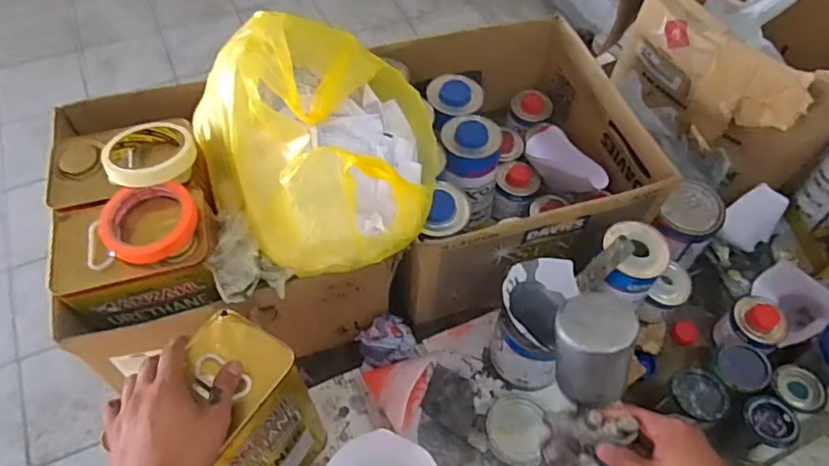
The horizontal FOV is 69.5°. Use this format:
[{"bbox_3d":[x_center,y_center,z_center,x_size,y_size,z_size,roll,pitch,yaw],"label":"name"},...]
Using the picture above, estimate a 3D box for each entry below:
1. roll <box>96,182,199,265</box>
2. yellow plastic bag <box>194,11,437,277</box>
[{"bbox_3d":[-0.290,-0.013,0.653,0.104,0.029,0.088,-10,57,-10],"label":"roll"},{"bbox_3d":[-0.118,-0.120,0.706,0.231,0.151,0.325,-34,64,-23],"label":"yellow plastic bag"}]

